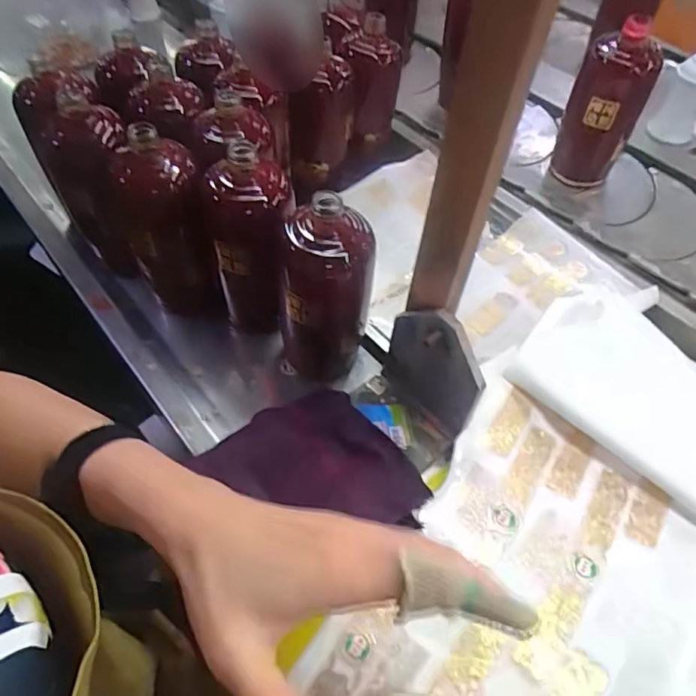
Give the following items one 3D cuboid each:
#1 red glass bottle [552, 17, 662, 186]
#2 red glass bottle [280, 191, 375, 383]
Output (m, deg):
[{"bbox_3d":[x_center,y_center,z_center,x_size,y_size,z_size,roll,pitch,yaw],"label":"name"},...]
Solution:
[{"bbox_3d":[0.306,-0.287,0.643,0.077,0.174,0.066,20,55,13],"label":"red glass bottle"},{"bbox_3d":[-0.020,-0.051,0.478,0.079,0.179,0.068,5,53,2],"label":"red glass bottle"}]

